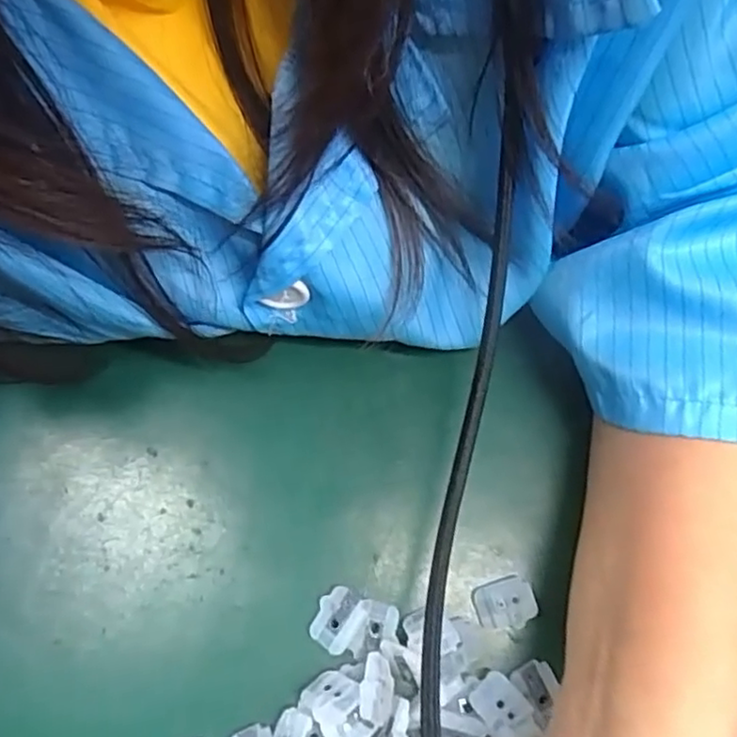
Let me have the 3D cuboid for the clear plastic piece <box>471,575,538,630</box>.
[{"bbox_3d":[0.051,0.088,0.244,0.022,0.004,0.017,-9,73,-5],"label":"clear plastic piece"}]

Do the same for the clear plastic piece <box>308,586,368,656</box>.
[{"bbox_3d":[-0.012,0.092,0.239,0.016,0.004,0.021,32,74,8],"label":"clear plastic piece"}]

